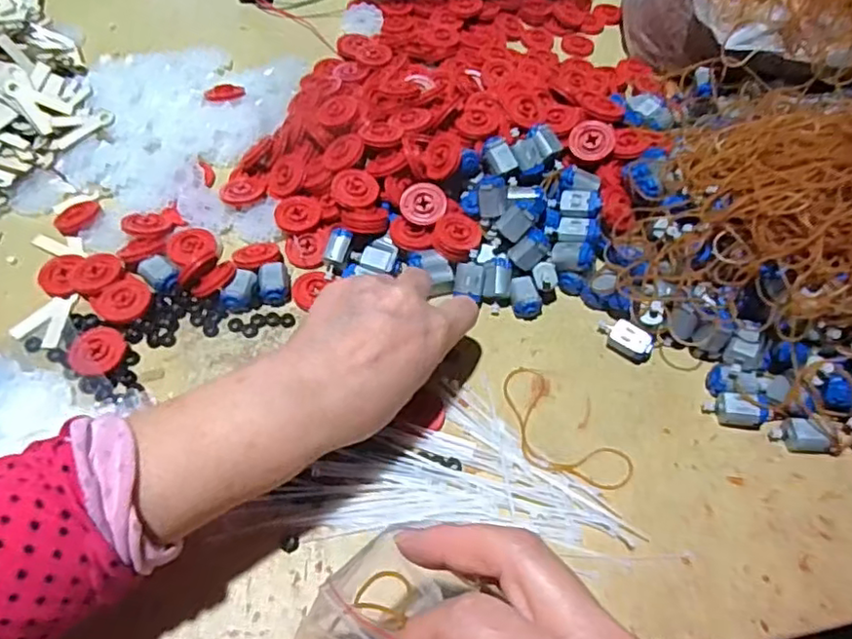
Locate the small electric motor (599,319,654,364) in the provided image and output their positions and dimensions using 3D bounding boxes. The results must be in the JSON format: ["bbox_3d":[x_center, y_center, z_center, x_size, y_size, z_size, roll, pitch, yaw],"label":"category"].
[{"bbox_3d":[0.132,0.013,0.411,0.038,0.016,0.018,39,62,20],"label":"small electric motor"}]

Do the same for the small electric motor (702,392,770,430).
[{"bbox_3d":[0.195,0.056,0.386,0.036,0.016,0.017,7,56,1],"label":"small electric motor"}]

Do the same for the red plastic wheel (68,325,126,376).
[{"bbox_3d":[-0.203,0.019,0.383,0.030,0.006,0.032,5,73,-16],"label":"red plastic wheel"}]

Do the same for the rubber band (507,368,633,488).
[{"bbox_3d":[0.078,0.068,0.375,0.049,0.004,0.095,-32,64,-22],"label":"rubber band"}]

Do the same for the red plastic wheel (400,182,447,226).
[{"bbox_3d":[-0.002,-0.081,0.441,0.032,0.006,0.030,-1,82,4],"label":"red plastic wheel"}]

